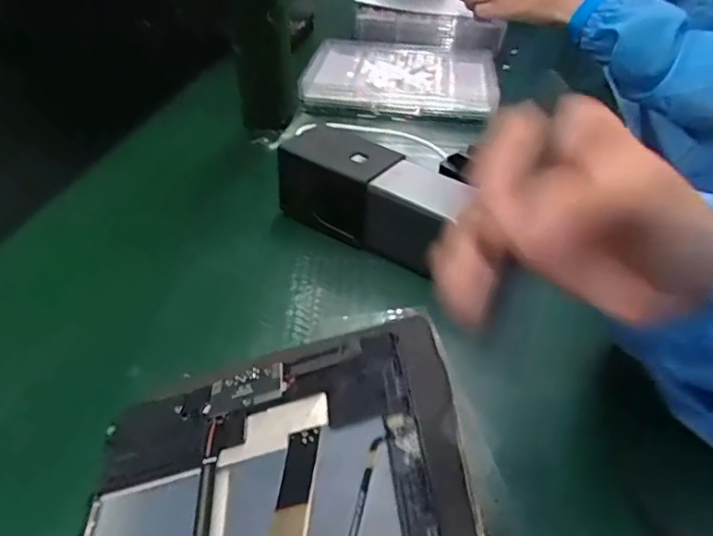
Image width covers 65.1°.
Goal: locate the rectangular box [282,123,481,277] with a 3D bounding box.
[{"bbox_3d":[0.010,-0.052,0.419,0.152,0.060,0.054,29,45,29],"label":"rectangular box"}]

